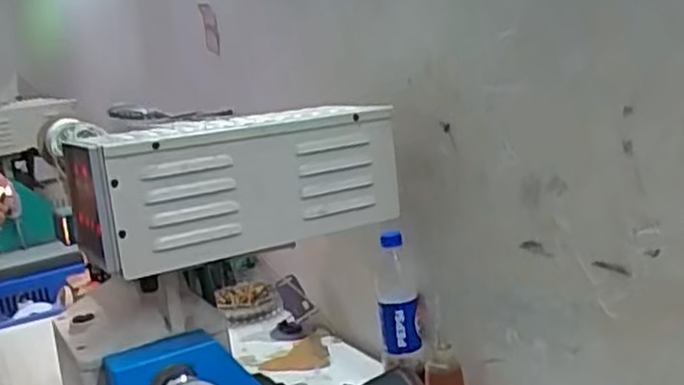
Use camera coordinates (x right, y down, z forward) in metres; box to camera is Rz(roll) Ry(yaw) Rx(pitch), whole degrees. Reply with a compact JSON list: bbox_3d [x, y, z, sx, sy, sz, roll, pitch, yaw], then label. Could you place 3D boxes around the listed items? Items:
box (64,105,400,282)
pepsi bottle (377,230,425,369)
[{"bbox_3d":[-0.118,-0.015,0.806,0.349,0.139,0.168,-12,11,-22],"label":"box"},{"bbox_3d":[0.079,0.154,0.984,0.060,0.192,0.054,-6,10,8],"label":"pepsi bottle"}]

